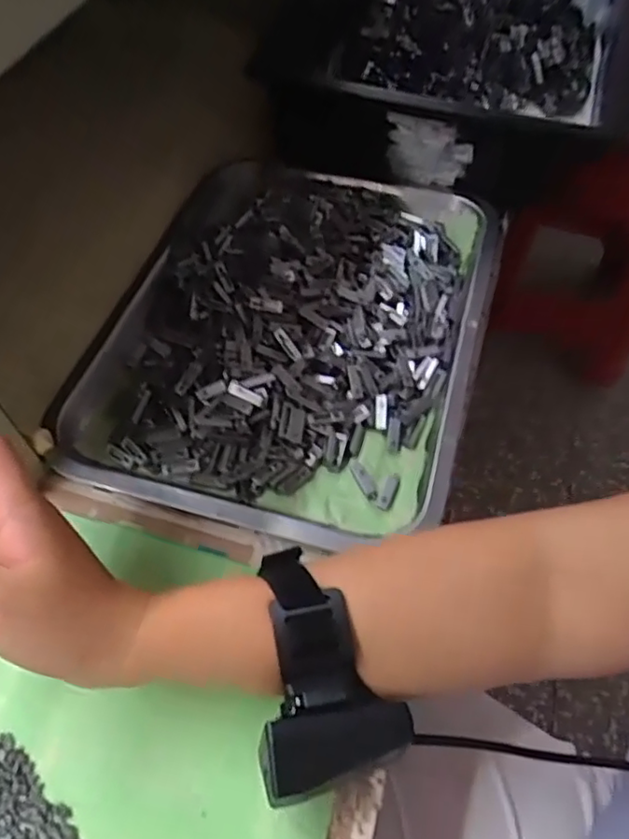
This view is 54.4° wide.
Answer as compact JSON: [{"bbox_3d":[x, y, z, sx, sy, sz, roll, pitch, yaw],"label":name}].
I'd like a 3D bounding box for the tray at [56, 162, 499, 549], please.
[{"bbox_3d":[-0.012,-0.075,0.444,0.255,0.045,0.323,12,58,10],"label":"tray"}]

